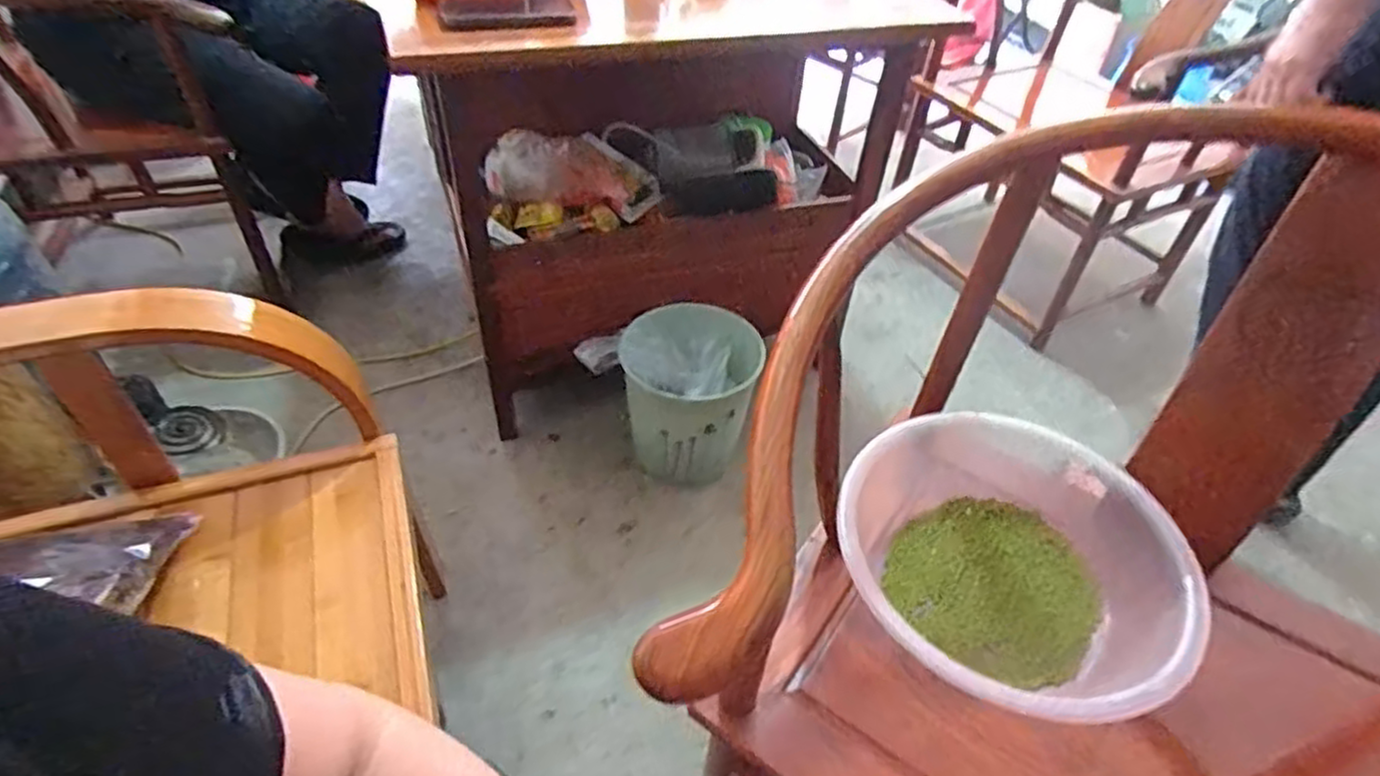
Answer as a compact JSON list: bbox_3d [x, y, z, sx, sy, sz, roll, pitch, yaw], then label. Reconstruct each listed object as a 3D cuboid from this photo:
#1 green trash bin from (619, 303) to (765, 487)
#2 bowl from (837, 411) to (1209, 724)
[{"bbox_3d":[-0.008,0.006,1.227,0.200,0.217,0.226,-3,46,-6],"label":"green trash bin"},{"bbox_3d":[0.281,0.159,0.663,0.285,0.105,0.278,2,45,-2],"label":"bowl"}]

